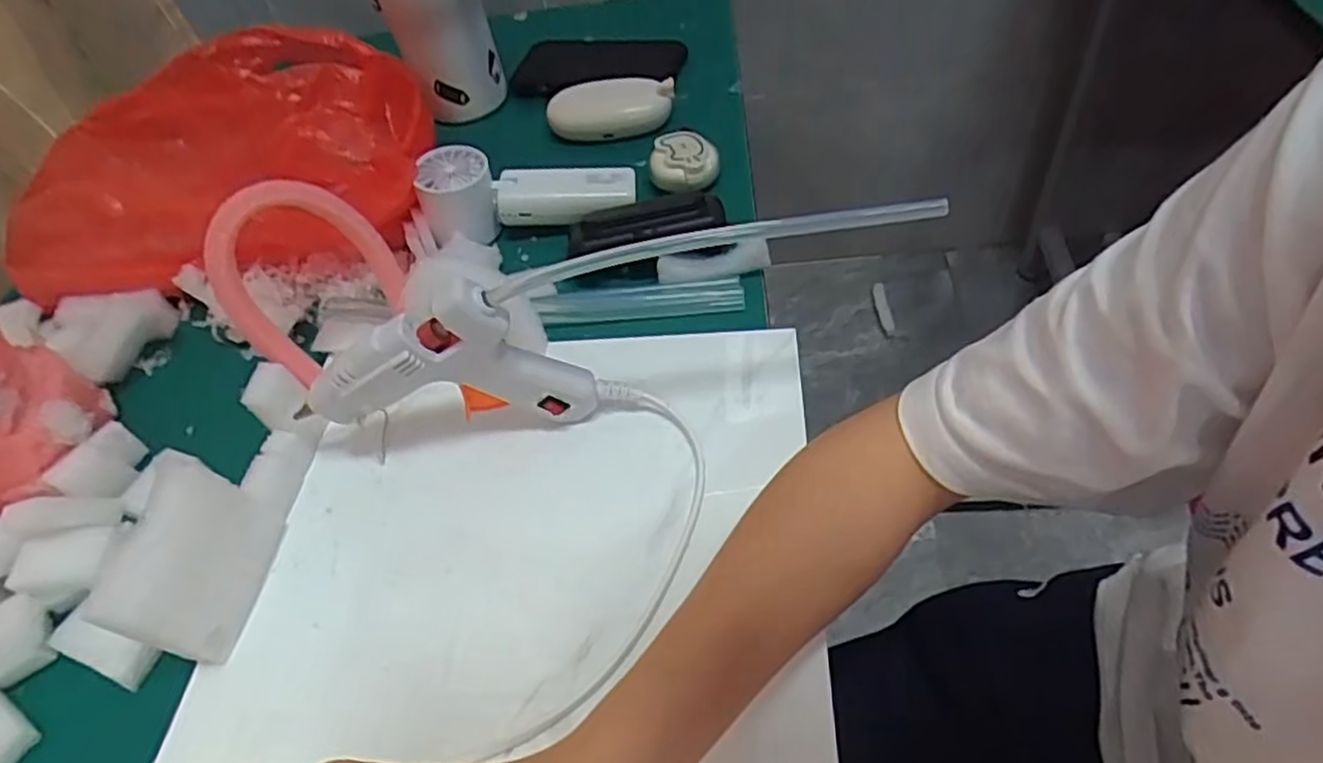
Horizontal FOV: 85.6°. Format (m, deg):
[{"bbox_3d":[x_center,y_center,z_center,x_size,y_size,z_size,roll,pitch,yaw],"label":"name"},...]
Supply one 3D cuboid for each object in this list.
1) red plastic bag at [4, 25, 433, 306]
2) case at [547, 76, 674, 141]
[{"bbox_3d":[-0.310,-0.150,0.498,0.302,0.111,0.148,-3,50,4],"label":"red plastic bag"},{"bbox_3d":[-0.041,-0.229,0.590,0.104,0.026,0.045,1,51,8],"label":"case"}]

